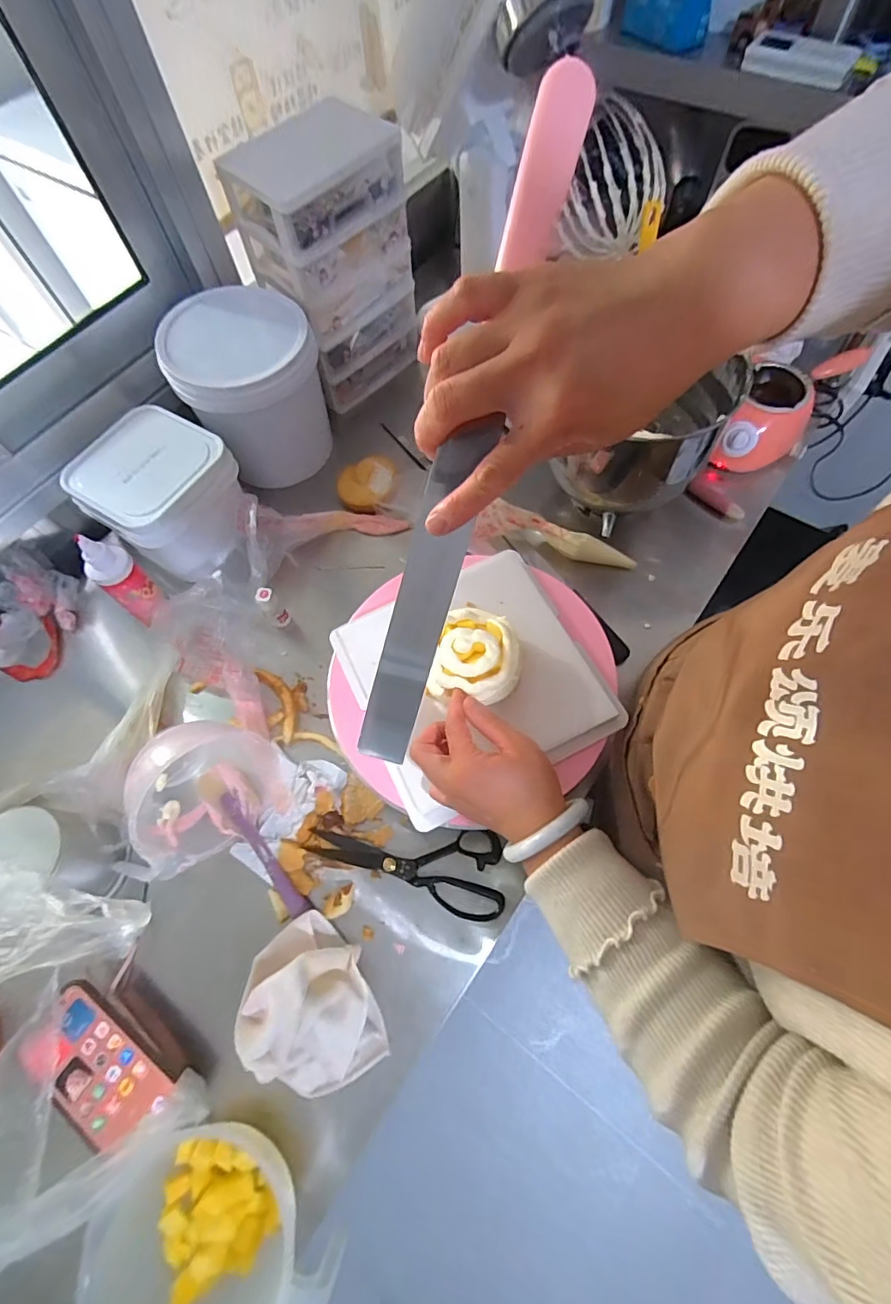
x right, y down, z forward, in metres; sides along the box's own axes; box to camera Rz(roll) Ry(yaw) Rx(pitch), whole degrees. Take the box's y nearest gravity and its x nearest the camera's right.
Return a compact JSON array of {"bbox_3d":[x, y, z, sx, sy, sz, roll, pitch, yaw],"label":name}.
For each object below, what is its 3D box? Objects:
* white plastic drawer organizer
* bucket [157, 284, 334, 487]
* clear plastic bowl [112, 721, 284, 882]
[{"bbox_3d":[-0.152,-0.550,0.752,0.204,0.286,0.124,-37,69,-12],"label":"white plastic drawer organizer"},{"bbox_3d":[-0.272,-0.386,0.746,0.189,0.190,0.186,-16,66,-4],"label":"bucket"},{"bbox_3d":[-0.267,0.160,0.554,0.129,0.125,0.161,7,67,6],"label":"clear plastic bowl"}]

